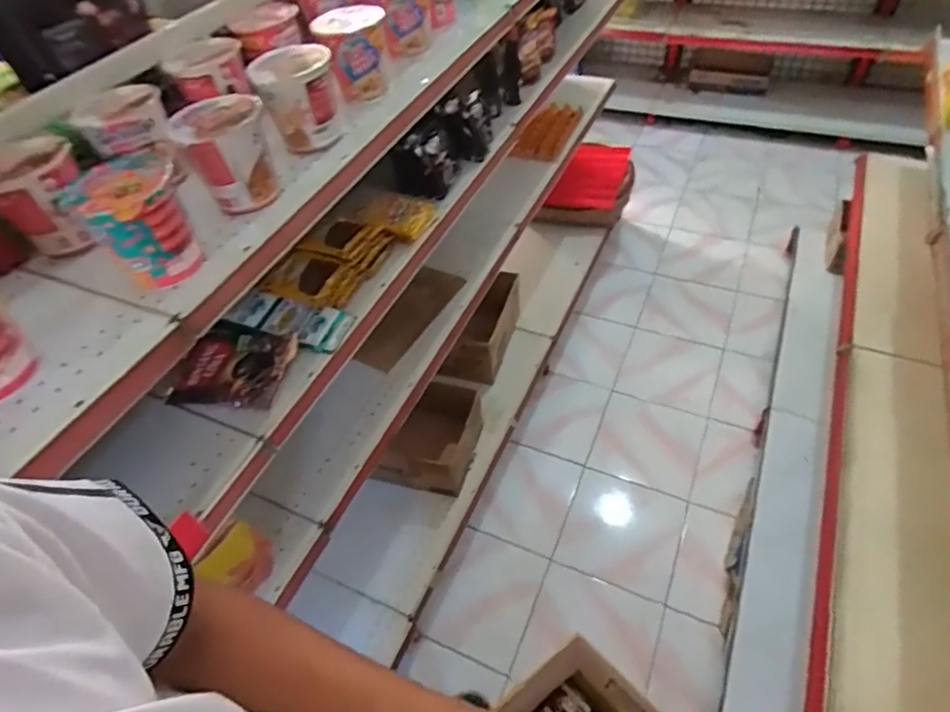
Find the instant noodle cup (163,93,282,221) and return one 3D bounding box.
[{"bbox_3d":[-0.299,-0.244,0.689,0.100,0.111,0.105,-3,49,4],"label":"instant noodle cup"}]

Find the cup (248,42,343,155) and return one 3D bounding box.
[{"bbox_3d":[-0.237,-0.348,0.765,0.096,0.116,0.093,-3,49,4],"label":"cup"}]

